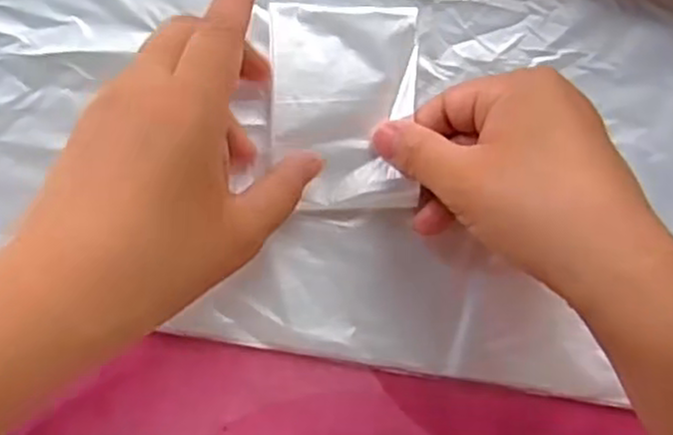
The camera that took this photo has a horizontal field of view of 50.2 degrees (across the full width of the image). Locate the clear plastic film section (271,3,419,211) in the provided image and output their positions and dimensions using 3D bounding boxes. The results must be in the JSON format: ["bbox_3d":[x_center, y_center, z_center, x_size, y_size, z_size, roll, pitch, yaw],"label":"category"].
[{"bbox_3d":[0.003,-0.046,0.301,0.060,0.006,0.084,0,93,-7],"label":"clear plastic film section"}]

